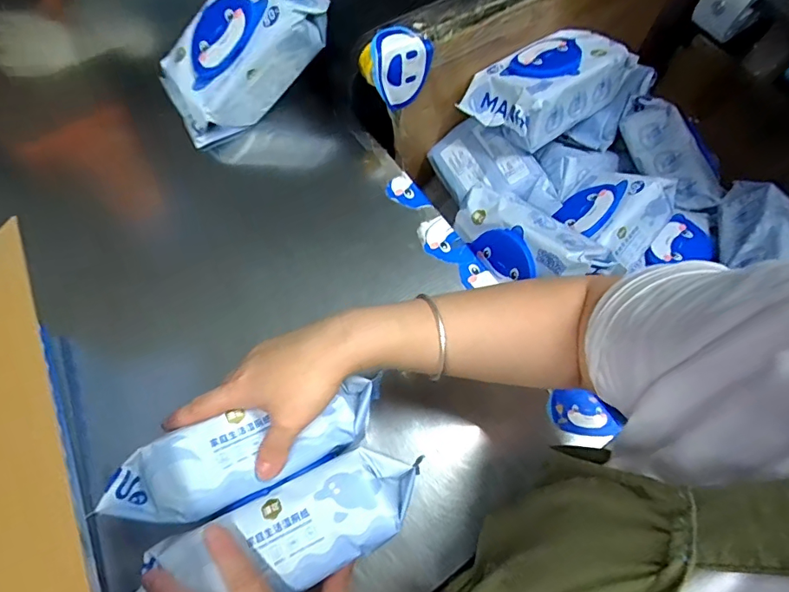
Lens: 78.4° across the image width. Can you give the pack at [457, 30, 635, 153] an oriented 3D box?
[{"bbox_3d":[0.204,-0.282,0.622,0.226,0.059,0.121,-37,73,-16],"label":"pack"}]

